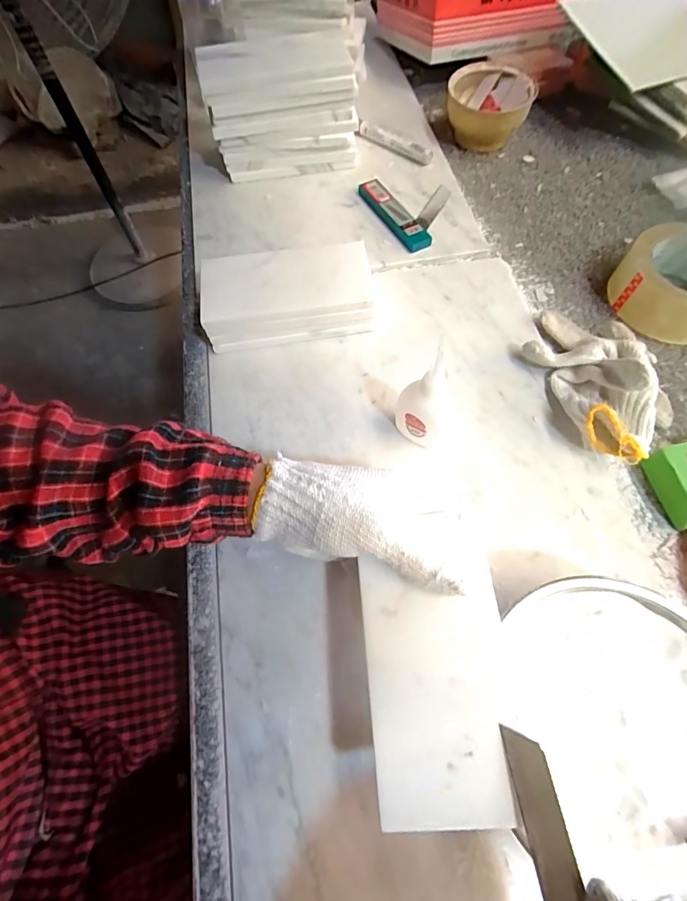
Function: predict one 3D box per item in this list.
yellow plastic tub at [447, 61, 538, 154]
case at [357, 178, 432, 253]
[{"bbox_3d":[0.172,-0.411,0.512,0.095,0.053,0.095,1,65,-1],"label":"yellow plastic tub"},{"bbox_3d":[0.055,-0.254,0.454,0.028,0.015,0.113,-23,68,-12],"label":"case"}]

